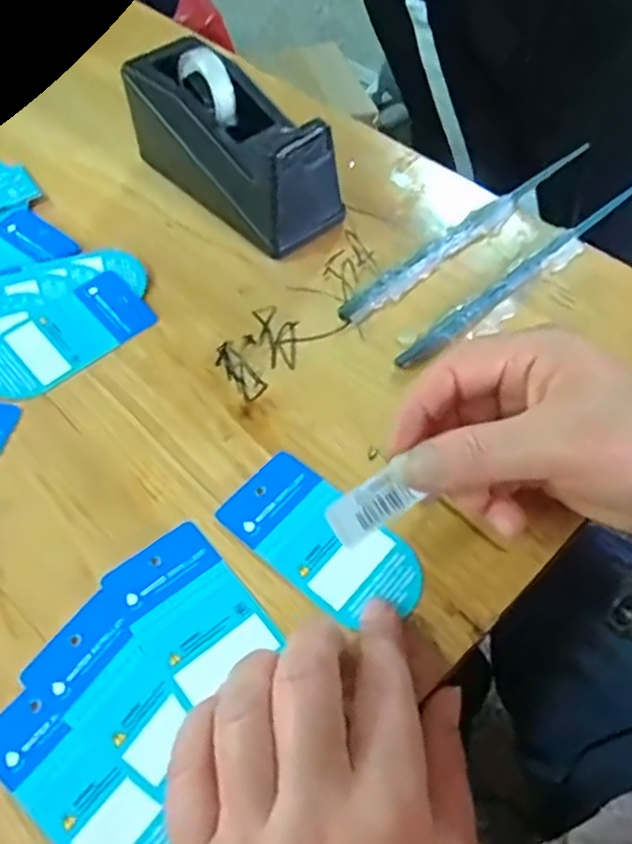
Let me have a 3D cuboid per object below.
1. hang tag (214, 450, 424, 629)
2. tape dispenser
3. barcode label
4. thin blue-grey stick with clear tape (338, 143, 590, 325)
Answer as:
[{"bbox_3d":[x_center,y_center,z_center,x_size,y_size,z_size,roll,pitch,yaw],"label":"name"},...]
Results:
[{"bbox_3d":[0.003,0.053,0.295,0.092,0.004,0.047,34,62,21],"label":"hang tag"},{"bbox_3d":[-0.056,-0.175,0.407,0.150,0.076,0.059,38,64,24],"label":"tape dispenser"},{"bbox_3d":[0.022,0.033,0.261,0.036,0.004,0.019,-34,93,-13],"label":"barcode label"},{"bbox_3d":[0.100,-0.124,0.411,0.228,0.010,0.018,-39,63,-23],"label":"thin blue-grey stick with clear tape"}]

